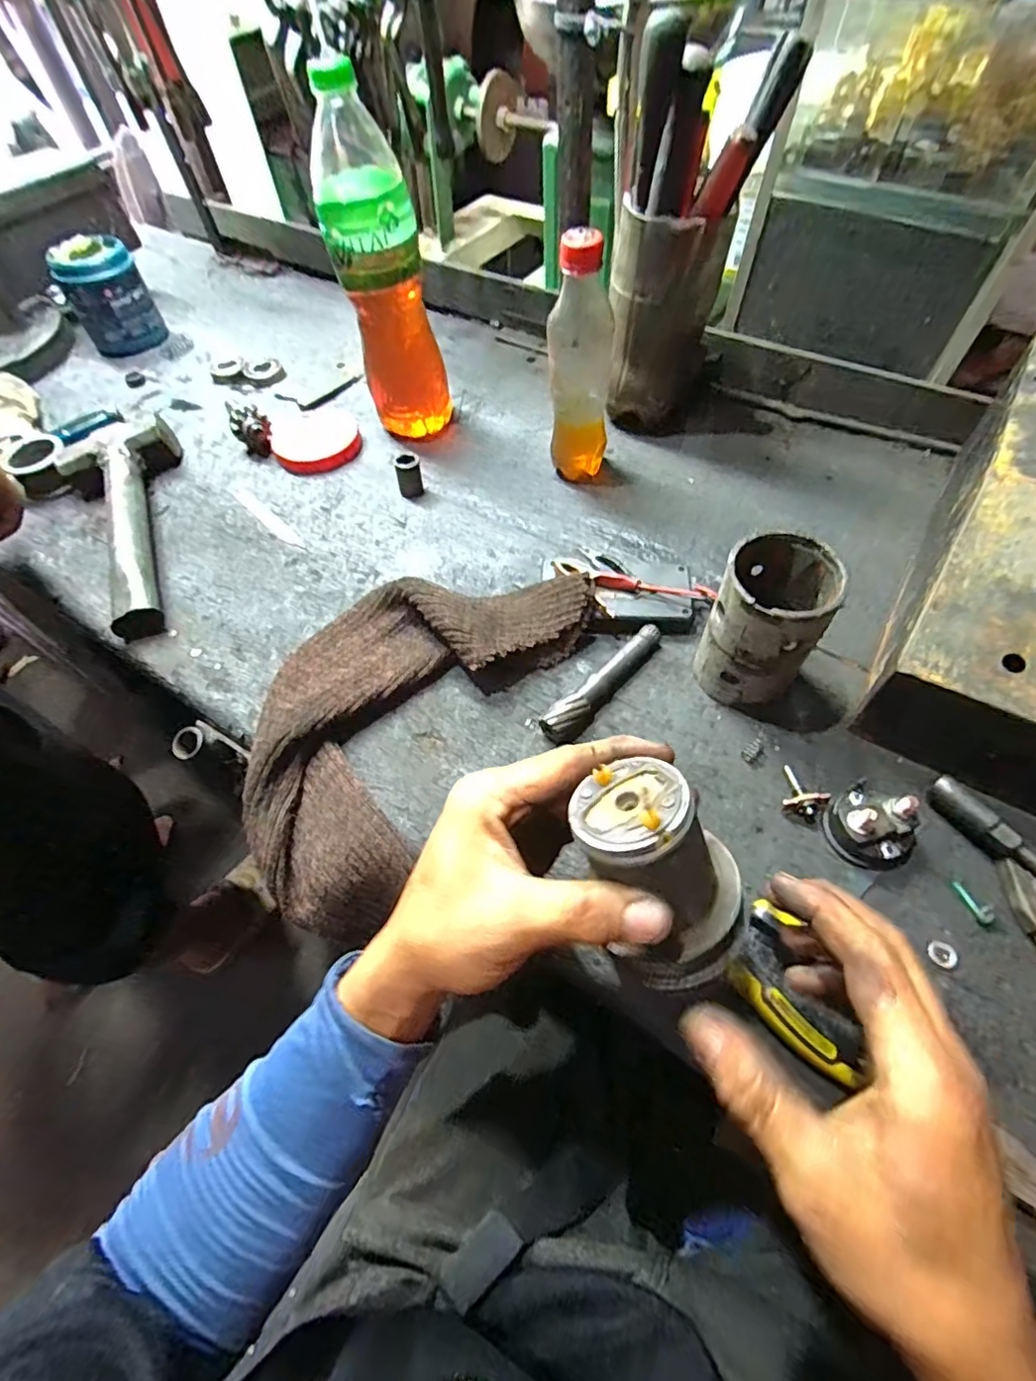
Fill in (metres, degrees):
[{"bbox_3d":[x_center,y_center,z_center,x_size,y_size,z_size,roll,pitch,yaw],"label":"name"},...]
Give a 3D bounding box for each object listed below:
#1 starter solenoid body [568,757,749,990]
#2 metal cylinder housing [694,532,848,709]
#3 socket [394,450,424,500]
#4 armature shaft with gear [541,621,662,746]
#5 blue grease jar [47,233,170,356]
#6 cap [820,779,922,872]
[{"bbox_3d":[0.056,0.080,0.253,0.062,0.090,0.070,10,55,53],"label":"starter solenoid body"},{"bbox_3d":[0.162,-0.041,0.379,0.064,0.110,0.067,-2,57,3],"label":"metal cylinder housing"},{"bbox_3d":[-0.103,-0.206,0.546,0.023,0.039,0.021,-12,57,-4],"label":"socket"},{"bbox_3d":[0.063,-0.006,0.416,0.024,0.020,0.123,36,66,23],"label":"armature shaft with gear"},{"bbox_3d":[-0.516,-0.496,0.724,0.090,0.102,0.090,-1,59,2],"label":"blue grease jar"},{"bbox_3d":[0.210,0.080,0.340,0.041,0.035,0.048,-28,60,-14],"label":"cap"}]

